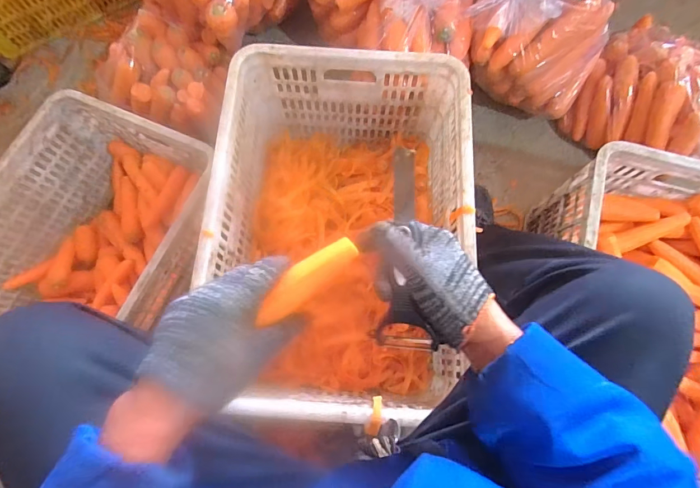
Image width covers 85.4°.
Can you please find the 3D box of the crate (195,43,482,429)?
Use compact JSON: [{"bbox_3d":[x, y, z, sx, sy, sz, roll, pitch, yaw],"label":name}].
[{"bbox_3d":[-0.016,-0.027,0.716,0.408,0.275,0.601,4,75,1],"label":"crate"}]

